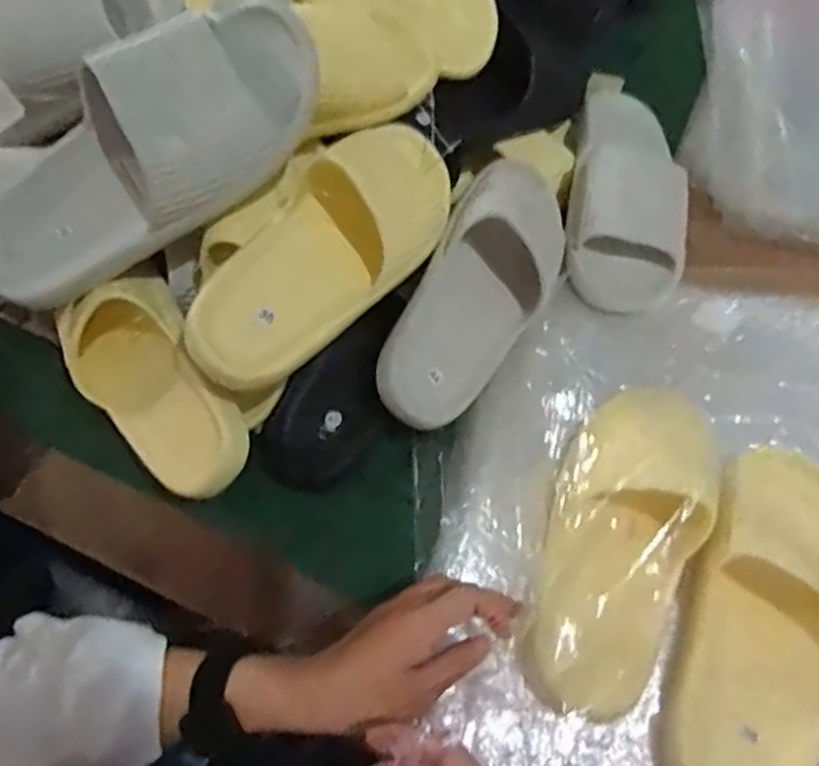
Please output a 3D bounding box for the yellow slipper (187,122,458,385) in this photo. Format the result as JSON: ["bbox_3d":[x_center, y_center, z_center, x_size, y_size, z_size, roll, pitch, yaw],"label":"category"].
[{"bbox_3d":[-0.061,-0.103,0.502,0.257,0.070,0.111,-42,95,-18],"label":"yellow slipper"}]

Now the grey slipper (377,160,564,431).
[{"bbox_3d":[0.057,-0.067,0.534,0.105,0.063,0.230,34,70,-19],"label":"grey slipper"}]

